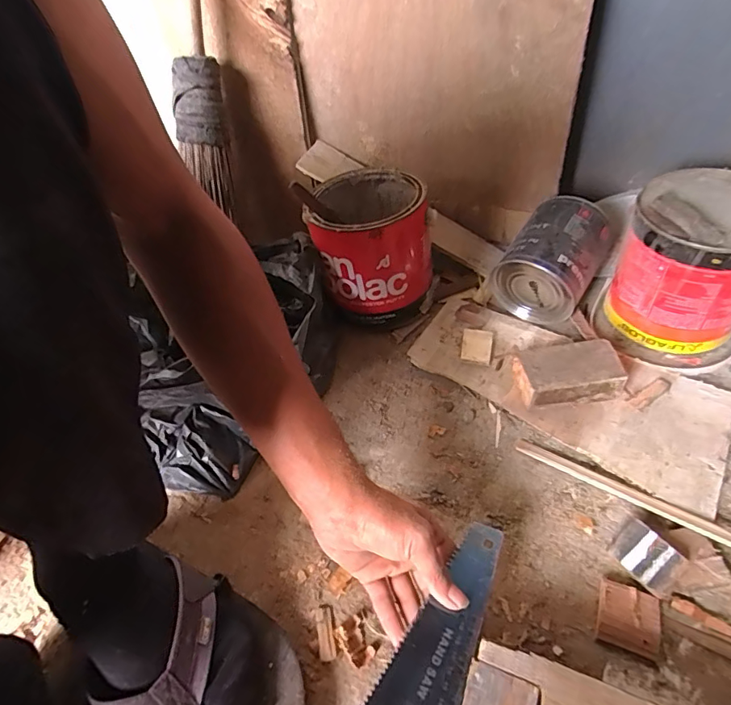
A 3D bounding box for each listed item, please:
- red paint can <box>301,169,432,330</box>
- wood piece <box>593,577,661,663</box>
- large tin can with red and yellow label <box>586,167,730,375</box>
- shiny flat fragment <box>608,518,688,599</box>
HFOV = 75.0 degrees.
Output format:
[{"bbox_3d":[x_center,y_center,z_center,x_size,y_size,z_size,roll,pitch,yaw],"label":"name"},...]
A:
[{"bbox_3d":[0.012,-0.137,0.645,0.151,0.162,0.156,5,47,12],"label":"red paint can"},{"bbox_3d":[0.214,0.216,0.387,0.047,0.013,0.047,14,50,20],"label":"wood piece"},{"bbox_3d":[0.377,-0.098,0.558,0.160,0.151,0.178,25,54,28],"label":"large tin can with red and yellow label"},{"bbox_3d":[0.242,0.176,0.412,0.040,0.011,0.055,-43,45,-1],"label":"shiny flat fragment"}]

